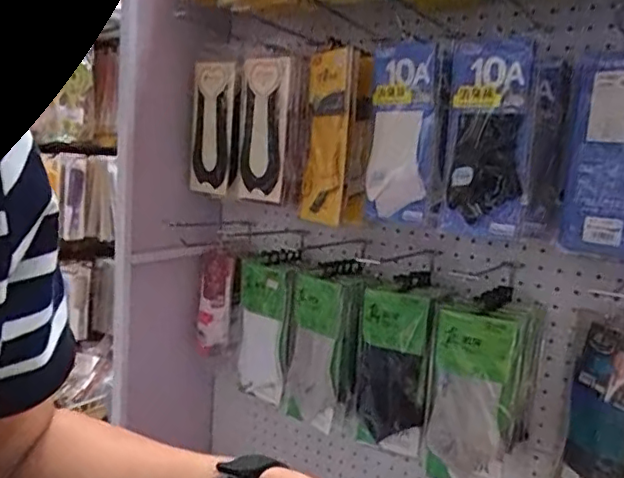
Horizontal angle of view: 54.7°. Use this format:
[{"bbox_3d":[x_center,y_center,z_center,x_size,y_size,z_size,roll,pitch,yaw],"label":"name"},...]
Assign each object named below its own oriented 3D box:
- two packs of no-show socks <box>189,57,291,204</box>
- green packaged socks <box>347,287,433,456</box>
[{"bbox_3d":[-0.135,-0.187,1.031,0.216,0.226,0.036,10,11,37],"label":"two packs of no-show socks"},{"bbox_3d":[0.113,0.193,0.881,0.125,0.228,0.017,12,11,42],"label":"green packaged socks"}]

